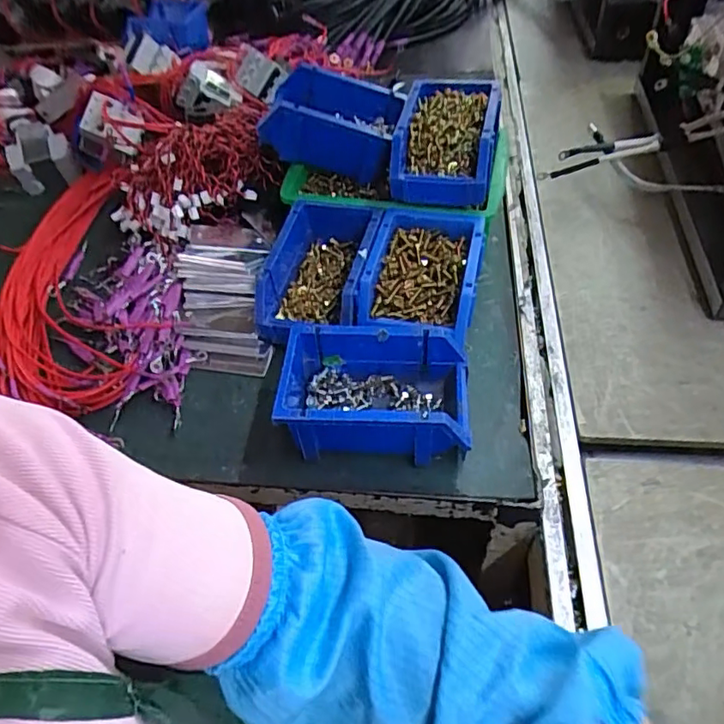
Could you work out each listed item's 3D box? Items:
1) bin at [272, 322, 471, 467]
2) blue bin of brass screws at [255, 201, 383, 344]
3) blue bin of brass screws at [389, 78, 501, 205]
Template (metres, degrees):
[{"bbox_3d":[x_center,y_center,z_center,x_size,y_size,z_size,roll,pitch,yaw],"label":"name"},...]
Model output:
[{"bbox_3d":[0.012,0.031,0.506,0.163,0.081,0.102,0,51,5],"label":"bin"},{"bbox_3d":[-0.048,-0.098,0.602,0.111,0.061,0.175,8,53,12],"label":"blue bin of brass screws"},{"bbox_3d":[0.097,-0.245,0.643,0.108,0.078,0.162,10,53,13],"label":"blue bin of brass screws"}]

